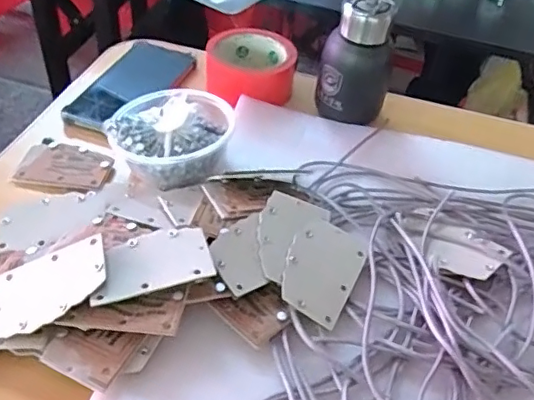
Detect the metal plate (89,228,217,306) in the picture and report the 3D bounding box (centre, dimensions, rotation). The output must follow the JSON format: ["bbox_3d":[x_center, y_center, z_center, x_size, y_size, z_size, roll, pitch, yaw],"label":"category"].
[{"bbox_3d":[-0.082,0.043,0.403,0.082,0.006,0.053,-10,43,-14],"label":"metal plate"}]

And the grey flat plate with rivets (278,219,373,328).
[{"bbox_3d":[0.042,0.051,0.432,0.055,0.005,0.084,29,49,6],"label":"grey flat plate with rivets"}]

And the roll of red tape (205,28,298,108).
[{"bbox_3d":[-0.021,-0.150,0.633,0.097,0.045,0.097,3,45,-3],"label":"roll of red tape"}]

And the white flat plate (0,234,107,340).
[{"bbox_3d":[-0.152,0.060,0.394,0.084,0.005,0.052,-26,52,3],"label":"white flat plate"}]

